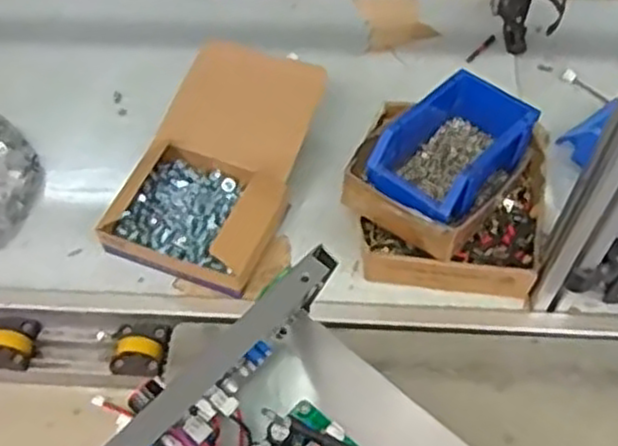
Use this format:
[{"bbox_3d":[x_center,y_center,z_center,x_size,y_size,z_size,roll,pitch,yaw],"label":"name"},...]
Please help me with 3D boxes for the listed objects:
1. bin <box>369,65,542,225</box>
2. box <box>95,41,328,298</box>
[{"bbox_3d":[0.150,-0.077,0.772,0.110,0.068,0.177,36,64,21],"label":"bin"},{"bbox_3d":[-0.097,-0.068,0.839,0.171,0.090,0.271,17,59,11],"label":"box"}]

